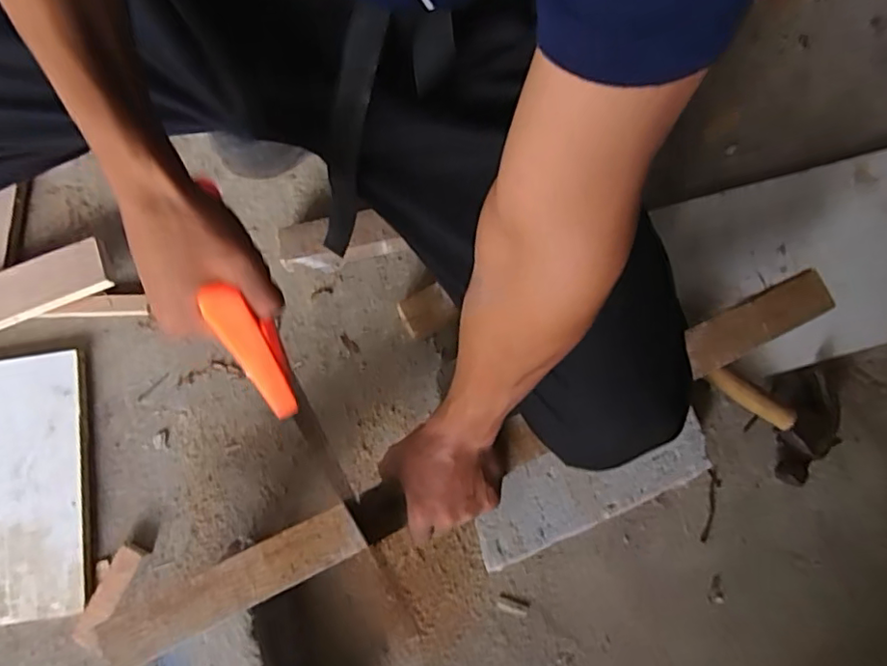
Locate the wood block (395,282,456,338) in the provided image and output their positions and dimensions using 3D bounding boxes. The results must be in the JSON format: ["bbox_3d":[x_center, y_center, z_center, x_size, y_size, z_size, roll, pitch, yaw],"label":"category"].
[{"bbox_3d":[-0.016,-0.024,0.646,0.065,0.047,0.046,-31,81,-7],"label":"wood block"}]

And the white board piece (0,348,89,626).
[{"bbox_3d":[-0.452,0.160,0.610,0.141,0.018,0.268,-8,79,-3],"label":"white board piece"}]

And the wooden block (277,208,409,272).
[{"bbox_3d":[-0.114,-0.105,0.656,0.132,0.051,0.046,-10,79,-3],"label":"wooden block"}]

